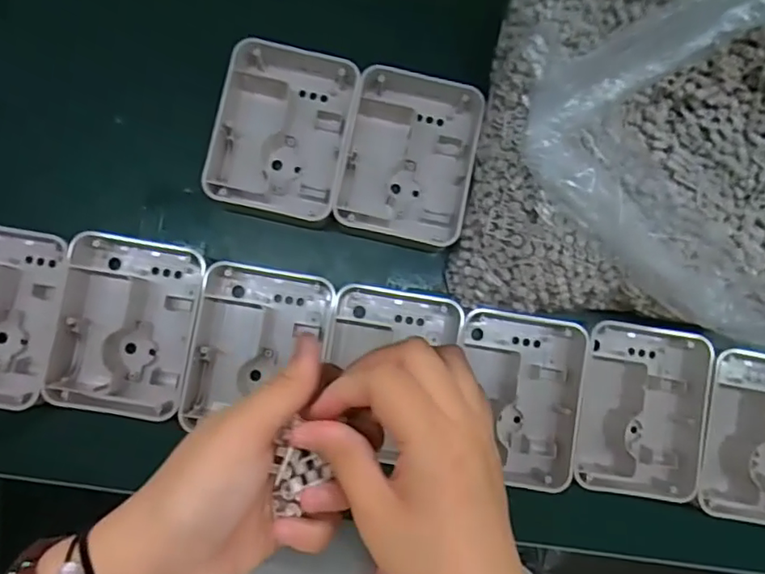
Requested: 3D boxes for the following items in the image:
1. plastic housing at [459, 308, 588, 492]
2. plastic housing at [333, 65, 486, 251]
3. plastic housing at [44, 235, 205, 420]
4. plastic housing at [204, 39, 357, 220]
[{"bbox_3d":[0.104,0.088,0.450,0.094,0.040,0.129,8,85,-3],"label":"plastic housing"},{"bbox_3d":[0.022,-0.106,0.454,0.098,0.040,0.136,13,85,-3],"label":"plastic housing"},{"bbox_3d":[-0.193,0.031,0.433,0.101,0.034,0.133,10,85,-3],"label":"plastic housing"},{"bbox_3d":[-0.076,-0.123,0.451,0.100,0.042,0.136,12,85,-3],"label":"plastic housing"}]

